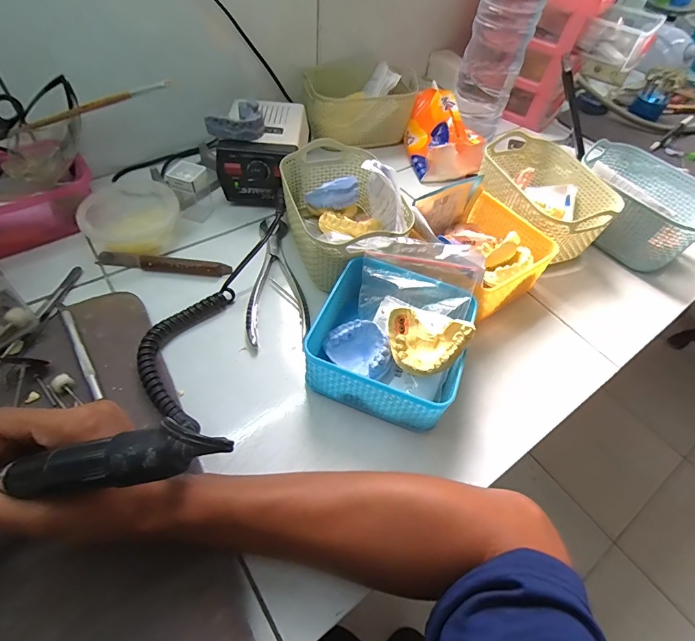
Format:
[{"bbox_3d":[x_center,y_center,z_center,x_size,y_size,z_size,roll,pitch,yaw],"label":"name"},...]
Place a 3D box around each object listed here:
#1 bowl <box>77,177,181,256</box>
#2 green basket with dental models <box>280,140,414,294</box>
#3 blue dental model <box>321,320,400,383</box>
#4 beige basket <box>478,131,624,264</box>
[{"bbox_3d":[-0.257,-0.131,0.469,0.099,0.037,0.116,0,54,-5],"label":"bowl"},{"bbox_3d":[-0.004,-0.126,0.443,0.111,0.088,0.173,-12,56,-14],"label":"green basket with dental models"},{"bbox_3d":[0.019,0.027,0.360,0.056,0.027,0.042,34,84,33],"label":"blue dental model"},{"bbox_3d":[0.241,-0.154,0.503,0.130,0.083,0.176,-17,57,-17],"label":"beige basket"}]

